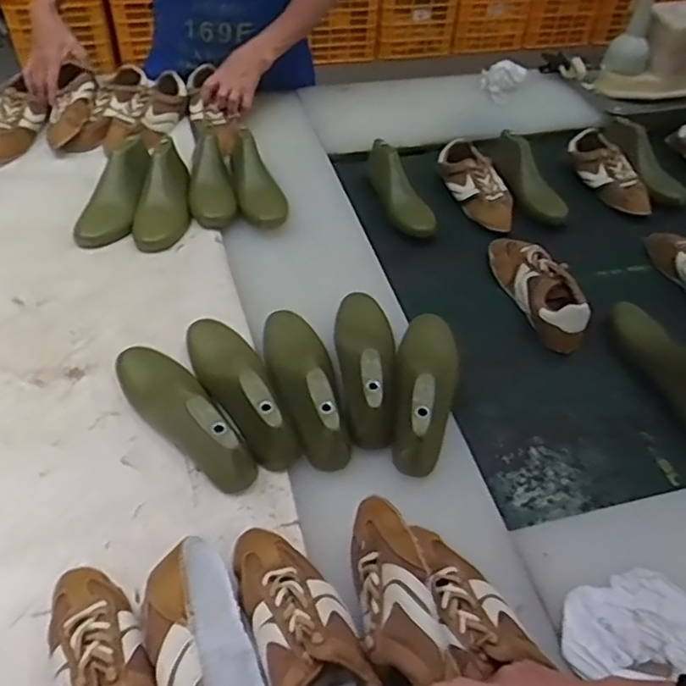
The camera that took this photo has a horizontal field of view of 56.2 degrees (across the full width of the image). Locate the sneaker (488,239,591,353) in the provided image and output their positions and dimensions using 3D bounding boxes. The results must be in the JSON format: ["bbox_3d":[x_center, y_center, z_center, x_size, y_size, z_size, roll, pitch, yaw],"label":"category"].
[{"bbox_3d":[0.322,-0.096,1.046,0.080,0.071,0.240,-13,50,-15],"label":"sneaker"}]

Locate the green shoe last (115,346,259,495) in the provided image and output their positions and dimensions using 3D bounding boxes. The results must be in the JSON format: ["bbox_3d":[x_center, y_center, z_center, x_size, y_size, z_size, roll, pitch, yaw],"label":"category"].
[{"bbox_3d":[-0.187,0.074,0.761,0.078,0.088,0.234,-31,56,-28],"label":"green shoe last"}]

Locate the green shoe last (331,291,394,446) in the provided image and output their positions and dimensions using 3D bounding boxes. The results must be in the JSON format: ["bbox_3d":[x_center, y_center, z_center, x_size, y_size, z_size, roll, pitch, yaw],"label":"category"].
[{"bbox_3d":[0.032,0.024,0.845,0.081,0.101,0.233,2,34,-4],"label":"green shoe last"}]

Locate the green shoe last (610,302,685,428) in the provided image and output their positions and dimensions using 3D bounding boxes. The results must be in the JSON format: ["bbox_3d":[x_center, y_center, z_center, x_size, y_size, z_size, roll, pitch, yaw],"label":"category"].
[{"bbox_3d":[0.502,0.026,0.952,0.093,0.086,0.242,-14,51,-18],"label":"green shoe last"}]

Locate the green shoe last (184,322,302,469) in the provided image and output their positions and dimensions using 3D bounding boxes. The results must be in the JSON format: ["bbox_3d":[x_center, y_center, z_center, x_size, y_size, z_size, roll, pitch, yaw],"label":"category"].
[{"bbox_3d":[-0.126,0.038,0.788,0.079,0.075,0.246,-20,52,-20],"label":"green shoe last"}]

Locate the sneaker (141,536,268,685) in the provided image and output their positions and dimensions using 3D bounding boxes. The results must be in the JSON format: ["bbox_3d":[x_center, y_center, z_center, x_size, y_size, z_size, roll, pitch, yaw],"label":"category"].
[{"bbox_3d":[-0.117,0.298,0.570,0.088,0.082,0.230,-17,51,-18],"label":"sneaker"}]

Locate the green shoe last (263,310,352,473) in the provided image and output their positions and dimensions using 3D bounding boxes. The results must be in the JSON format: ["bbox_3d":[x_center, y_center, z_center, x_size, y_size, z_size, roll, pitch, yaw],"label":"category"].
[{"bbox_3d":[-0.046,0.039,0.804,0.082,0.088,0.245,-10,49,-12],"label":"green shoe last"}]

